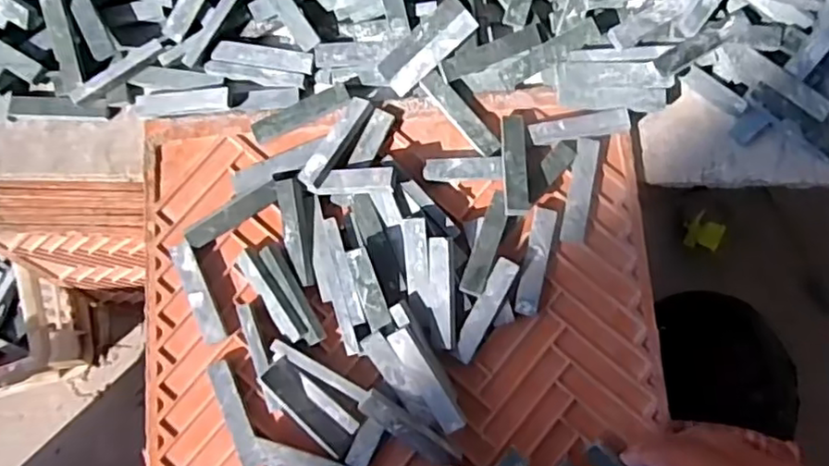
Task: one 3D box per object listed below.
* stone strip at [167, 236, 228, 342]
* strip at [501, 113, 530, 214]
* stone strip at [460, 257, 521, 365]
[{"bbox_3d":[-0.127,0.034,0.376,0.011,0.007,0.064,-24,80,-1],"label":"stone strip"},{"bbox_3d":[0.059,-0.042,0.376,0.014,0.008,0.064,-1,69,3],"label":"strip"},{"bbox_3d":[0.040,0.044,0.364,0.012,0.004,0.062,26,95,7],"label":"stone strip"}]

